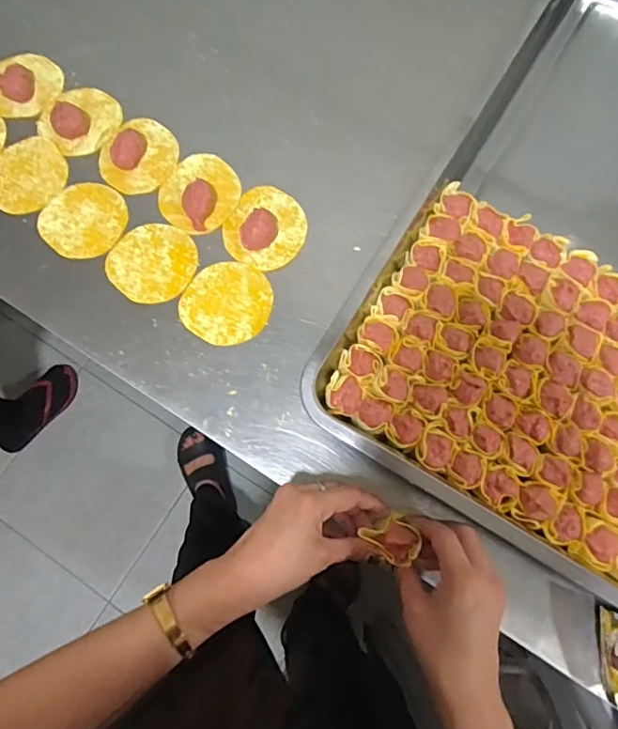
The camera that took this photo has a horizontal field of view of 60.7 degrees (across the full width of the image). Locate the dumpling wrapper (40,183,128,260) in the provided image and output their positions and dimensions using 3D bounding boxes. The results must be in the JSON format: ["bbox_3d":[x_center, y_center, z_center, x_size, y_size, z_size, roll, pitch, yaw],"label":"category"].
[{"bbox_3d":[-0.228,-0.146,0.534,0.082,0.004,0.080,0,80,-2],"label":"dumpling wrapper"}]

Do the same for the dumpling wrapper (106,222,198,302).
[{"bbox_3d":[-0.153,-0.100,0.518,0.082,0.004,0.080,40,81,8],"label":"dumpling wrapper"}]

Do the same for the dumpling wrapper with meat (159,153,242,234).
[{"bbox_3d":[-0.111,-0.175,0.526,0.080,0.023,0.081,38,77,11],"label":"dumpling wrapper with meat"}]

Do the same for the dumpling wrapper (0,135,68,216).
[{"bbox_3d":[-0.293,-0.198,0.548,0.078,0.004,0.091,-12,73,-3],"label":"dumpling wrapper"}]

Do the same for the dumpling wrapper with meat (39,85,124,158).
[{"bbox_3d":[-0.244,-0.264,0.557,0.081,0.024,0.079,39,78,12],"label":"dumpling wrapper with meat"}]

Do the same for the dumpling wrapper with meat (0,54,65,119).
[{"bbox_3d":[-0.312,-0.306,0.576,0.073,0.021,0.081,41,78,12],"label":"dumpling wrapper with meat"}]

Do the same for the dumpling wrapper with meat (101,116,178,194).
[{"bbox_3d":[-0.176,-0.218,0.543,0.079,0.016,0.082,35,77,11],"label":"dumpling wrapper with meat"}]

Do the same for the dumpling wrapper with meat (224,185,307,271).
[{"bbox_3d":[-0.042,-0.137,0.511,0.076,0.023,0.083,0,73,1],"label":"dumpling wrapper with meat"}]

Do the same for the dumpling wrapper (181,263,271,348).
[{"bbox_3d":[-0.078,-0.059,0.504,0.081,0.004,0.081,0,78,1],"label":"dumpling wrapper"}]

